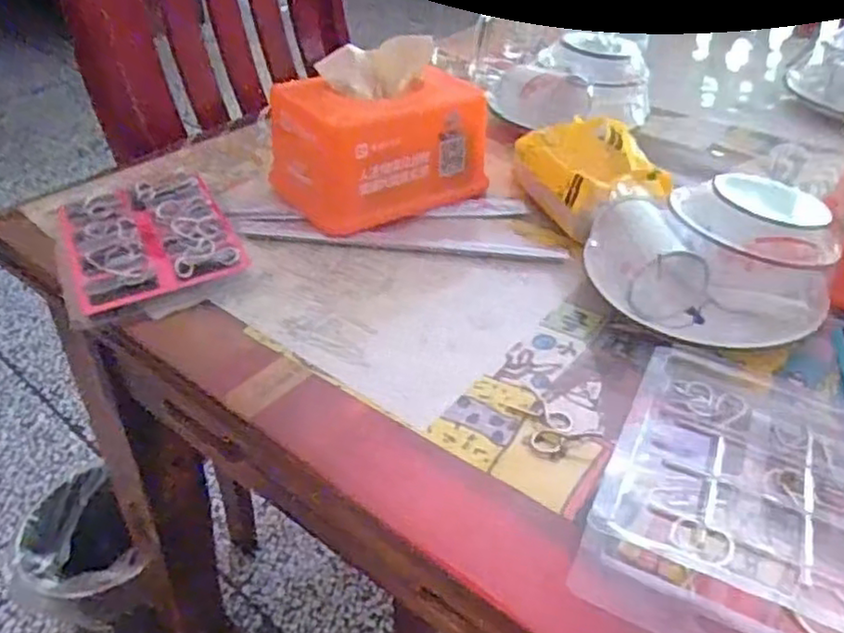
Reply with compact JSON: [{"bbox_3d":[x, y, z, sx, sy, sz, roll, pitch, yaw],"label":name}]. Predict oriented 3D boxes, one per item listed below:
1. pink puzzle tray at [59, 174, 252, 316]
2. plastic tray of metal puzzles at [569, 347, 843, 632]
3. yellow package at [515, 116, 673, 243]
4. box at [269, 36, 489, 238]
[{"bbox_3d":[-0.204,-0.059,0.516,0.110,0.024,0.143,-18,42,-25],"label":"pink puzzle tray"},{"bbox_3d":[0.168,0.083,0.350,0.137,0.018,0.180,17,40,19],"label":"plastic tray of metal puzzles"},{"bbox_3d":[0.140,-0.119,0.563,0.093,0.053,0.124,-10,39,-16],"label":"yellow package"},{"bbox_3d":[-0.032,-0.141,0.558,0.160,0.115,0.093,-17,41,-23],"label":"box"}]

